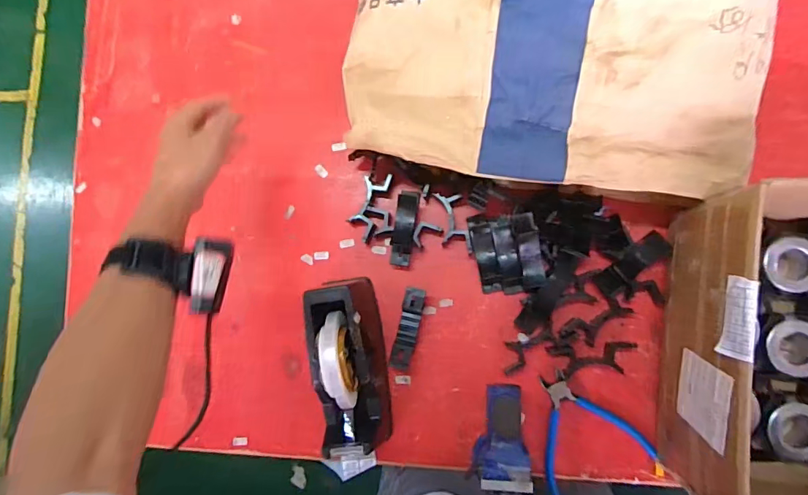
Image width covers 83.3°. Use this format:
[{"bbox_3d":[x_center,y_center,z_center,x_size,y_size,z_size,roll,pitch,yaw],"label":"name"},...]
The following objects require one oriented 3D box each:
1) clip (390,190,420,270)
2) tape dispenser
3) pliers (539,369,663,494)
[{"bbox_3d":[0.001,-0.025,0.593,0.028,0.030,0.103,9,87,9],"label":"clip"},{"bbox_3d":[-0.066,0.146,0.542,0.072,0.119,0.210,-7,84,8],"label":"tape dispenser"},{"bbox_3d":[0.224,0.217,0.544,0.134,0.010,0.140,-15,83,7],"label":"pliers"}]

